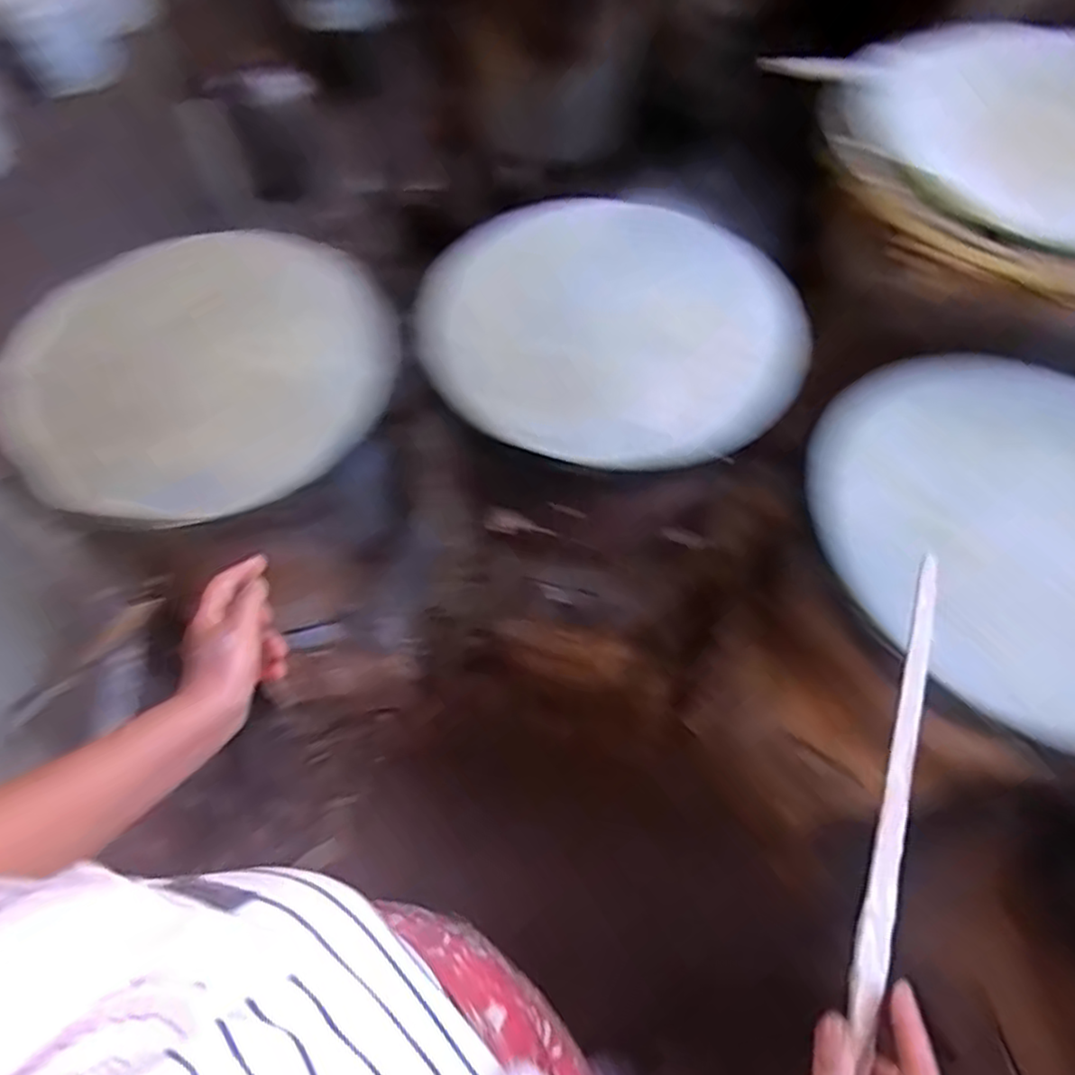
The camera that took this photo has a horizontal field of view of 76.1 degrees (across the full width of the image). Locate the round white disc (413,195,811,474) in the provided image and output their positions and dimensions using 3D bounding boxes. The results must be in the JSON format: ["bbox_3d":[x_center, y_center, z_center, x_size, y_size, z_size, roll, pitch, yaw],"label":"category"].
[{"bbox_3d":[0.071,-0.228,0.717,0.393,0.052,0.351,32,67,14],"label":"round white disc"}]

